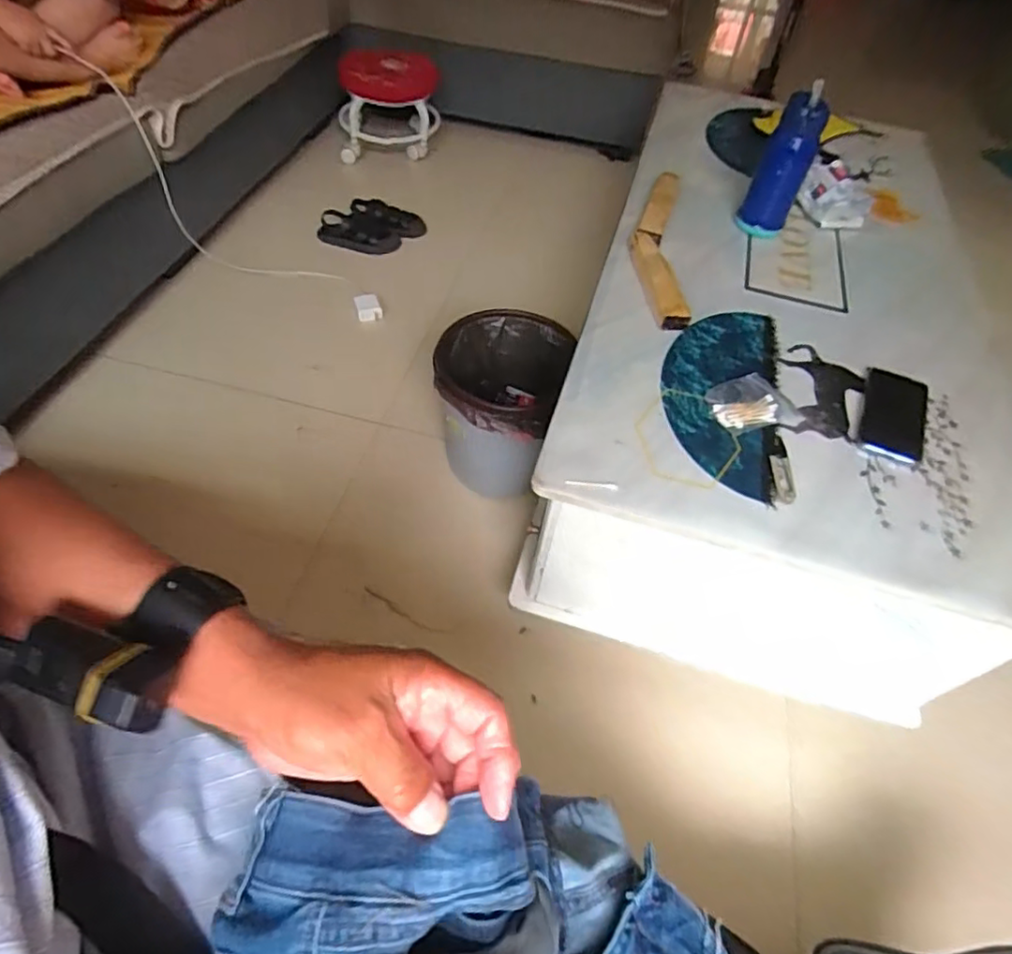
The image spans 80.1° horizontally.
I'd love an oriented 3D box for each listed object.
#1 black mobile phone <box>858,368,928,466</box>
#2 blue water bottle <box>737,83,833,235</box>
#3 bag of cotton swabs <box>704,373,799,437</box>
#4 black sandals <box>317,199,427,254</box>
[{"bbox_3d":[0.505,-0.080,0.782,0.079,0.006,0.169,23,53,11],"label":"black mobile phone"},{"bbox_3d":[0.452,-0.502,0.985,0.079,0.205,0.070,24,53,12],"label":"blue water bottle"},{"bbox_3d":[0.309,-0.093,0.769,0.108,0.017,0.083,-15,55,-18],"label":"bag of cotton swabs"},{"bbox_3d":[-0.354,-0.669,1.607,0.265,0.052,0.163,8,53,0],"label":"black sandals"}]

